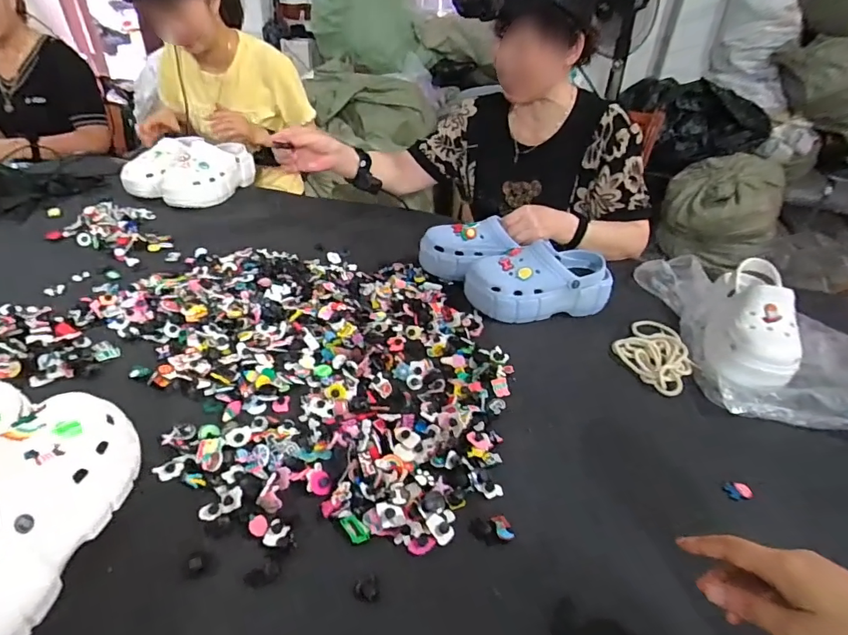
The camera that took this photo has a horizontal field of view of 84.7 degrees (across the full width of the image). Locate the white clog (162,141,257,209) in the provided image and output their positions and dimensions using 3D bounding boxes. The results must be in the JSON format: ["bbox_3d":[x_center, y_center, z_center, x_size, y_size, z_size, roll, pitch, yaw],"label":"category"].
[{"bbox_3d":[-0.525,-0.358,1.126,0.133,0.088,0.218,9,39,7],"label":"white clog"}]

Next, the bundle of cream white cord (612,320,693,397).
[{"bbox_3d":[0.371,0.049,0.738,0.109,0.018,0.167,30,45,29],"label":"bundle of cream white cord"}]

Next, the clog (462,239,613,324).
[{"bbox_3d":[0.201,-0.062,0.807,0.241,0.091,0.106,-6,39,-12],"label":"clog"}]

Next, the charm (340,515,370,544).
[{"bbox_3d":[-0.072,0.222,0.488,0.020,0.004,0.033,-33,62,-22],"label":"charm"}]

